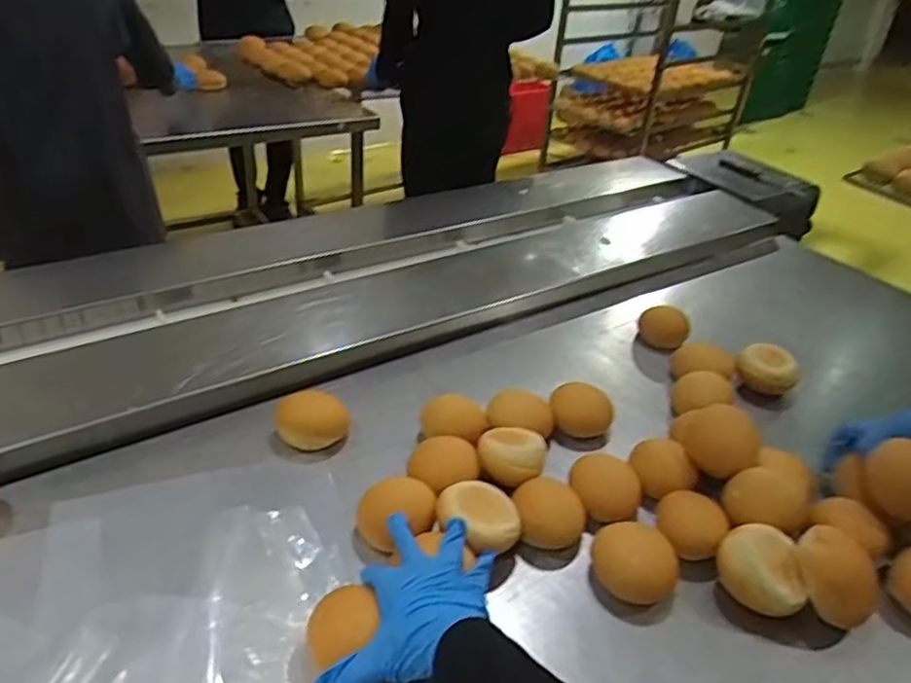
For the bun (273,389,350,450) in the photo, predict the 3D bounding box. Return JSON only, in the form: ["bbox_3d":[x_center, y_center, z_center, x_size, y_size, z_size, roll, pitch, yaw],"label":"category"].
[{"bbox_3d":[-0.166,0.091,0.789,0.081,0.048,0.068,-15,39,-27],"label":"bun"}]

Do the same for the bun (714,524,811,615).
[{"bbox_3d":[0.297,0.220,0.651,0.062,0.059,0.086,-19,42,-31],"label":"bun"}]

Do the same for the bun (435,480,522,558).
[{"bbox_3d":[0.024,0.176,0.678,0.083,0.043,0.056,7,35,2],"label":"bun"}]

